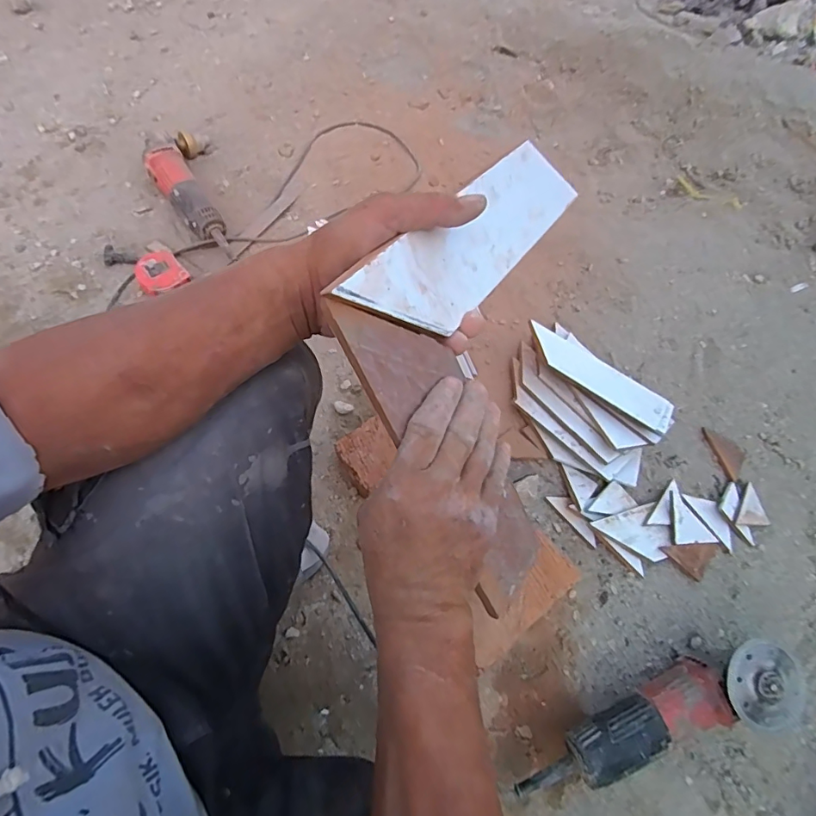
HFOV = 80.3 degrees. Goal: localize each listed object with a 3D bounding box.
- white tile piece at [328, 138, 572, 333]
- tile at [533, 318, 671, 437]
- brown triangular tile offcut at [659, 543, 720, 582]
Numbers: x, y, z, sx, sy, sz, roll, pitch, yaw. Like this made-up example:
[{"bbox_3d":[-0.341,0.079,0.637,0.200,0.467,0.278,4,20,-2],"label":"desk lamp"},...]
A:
[{"bbox_3d":[0.057,-0.125,0.350,0.005,0.071,0.282,3,41,43],"label":"white tile piece"},{"bbox_3d":[0.287,-0.051,0.735,0.240,0.012,0.089,35,48,16],"label":"tile"},{"bbox_3d":[0.397,0.211,0.663,0.087,0.011,0.046,-3,64,-4],"label":"brown triangular tile offcut"}]

